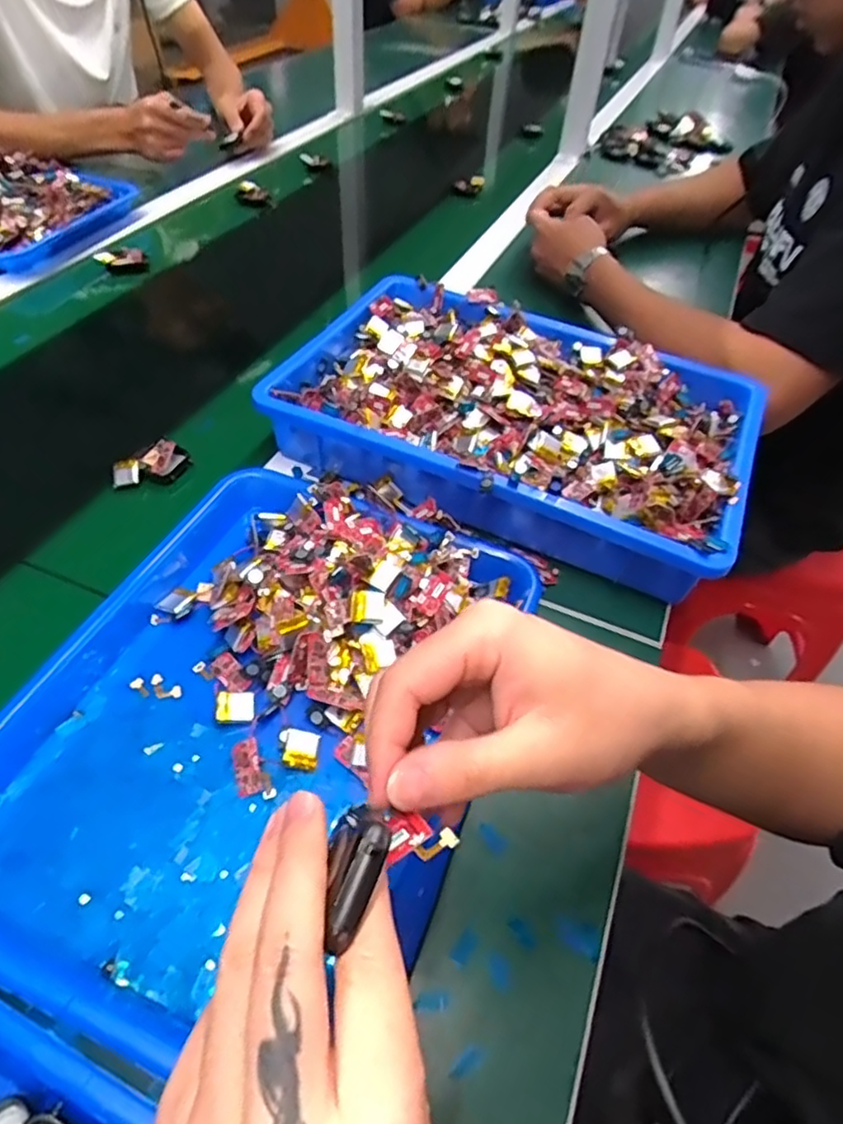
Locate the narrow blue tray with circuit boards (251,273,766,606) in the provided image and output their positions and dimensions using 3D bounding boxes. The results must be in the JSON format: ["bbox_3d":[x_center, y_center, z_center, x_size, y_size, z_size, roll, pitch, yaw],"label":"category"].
[{"bbox_3d":[0.077,-0.121,0.553,0.380,0.082,0.240,22,50,14],"label":"narrow blue tray with circuit boards"}]

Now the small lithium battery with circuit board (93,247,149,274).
[{"bbox_3d":[-0.357,-0.359,0.763,0.055,0.024,0.016,-13,51,-16],"label":"small lithium battery with circuit board"}]

